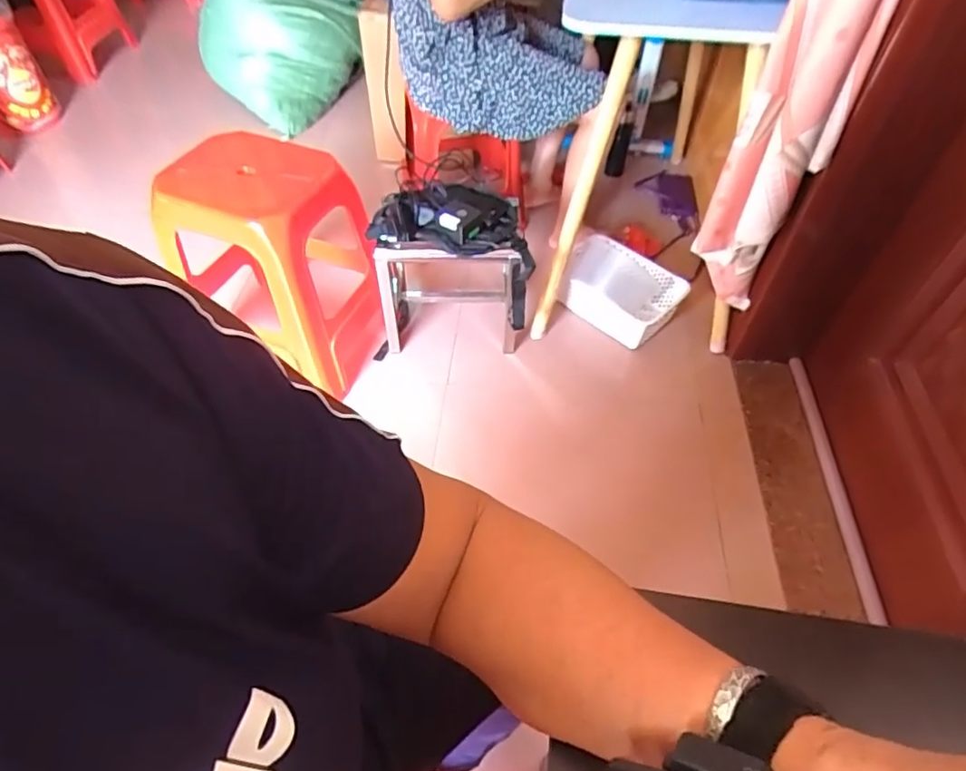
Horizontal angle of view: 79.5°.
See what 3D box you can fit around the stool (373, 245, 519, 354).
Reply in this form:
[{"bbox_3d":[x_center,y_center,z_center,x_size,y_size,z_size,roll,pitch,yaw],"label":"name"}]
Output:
[{"bbox_3d":[-0.075,-0.250,1.389,0.306,0.293,0.208,3,52,2],"label":"stool"}]

